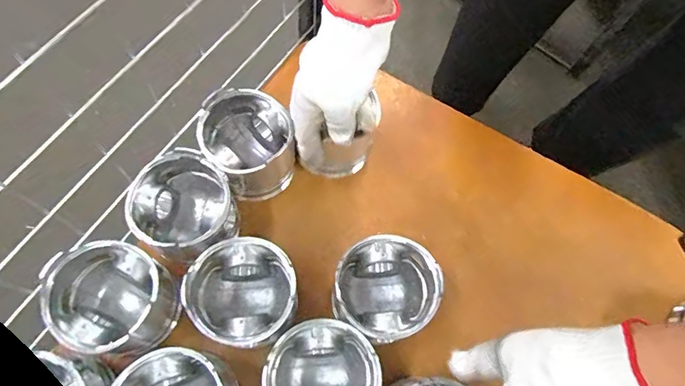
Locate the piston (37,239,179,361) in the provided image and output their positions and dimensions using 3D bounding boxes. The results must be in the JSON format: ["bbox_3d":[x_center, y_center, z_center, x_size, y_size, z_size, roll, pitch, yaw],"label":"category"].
[{"bbox_3d":[-0.199,0.092,0.387,0.088,0.074,0.087,15,69,2],"label":"piston"}]

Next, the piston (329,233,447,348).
[{"bbox_3d":[0.038,0.094,0.416,0.092,0.077,0.089,1,69,-4],"label":"piston"}]

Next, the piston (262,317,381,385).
[{"bbox_3d":[-0.017,0.158,0.382,0.084,0.076,0.089,1,69,-4],"label":"piston"}]

